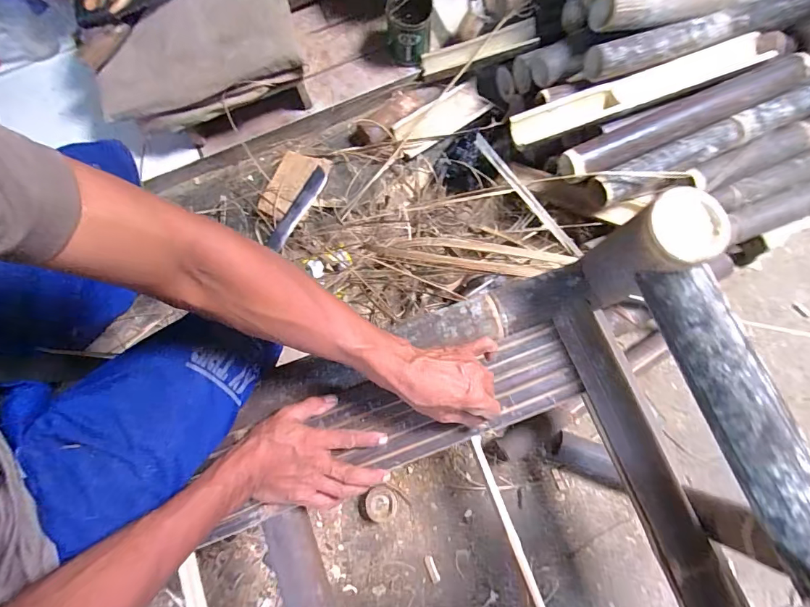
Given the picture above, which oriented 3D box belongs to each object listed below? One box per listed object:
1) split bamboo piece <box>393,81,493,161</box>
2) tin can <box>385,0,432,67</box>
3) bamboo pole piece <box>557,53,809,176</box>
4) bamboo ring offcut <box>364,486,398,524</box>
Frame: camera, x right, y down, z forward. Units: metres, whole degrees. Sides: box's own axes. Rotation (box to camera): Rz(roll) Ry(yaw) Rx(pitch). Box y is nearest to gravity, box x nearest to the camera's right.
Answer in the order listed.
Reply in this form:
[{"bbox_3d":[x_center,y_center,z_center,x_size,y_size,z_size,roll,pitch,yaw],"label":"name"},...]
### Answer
[{"bbox_3d":[0.082,-0.425,0.947,0.227,0.020,0.084,-30,101,2],"label":"split bamboo piece"},{"bbox_3d":[0.008,-0.610,0.903,0.098,0.116,0.108,1,78,1],"label":"tin can"},{"bbox_3d":[0.510,-0.344,0.752,0.475,0.062,0.066,-23,78,-4],"label":"bamboo pole piece"},{"bbox_3d":[-0.046,0.394,0.807,0.061,0.037,0.064,0,78,1],"label":"bamboo ring offcut"}]

